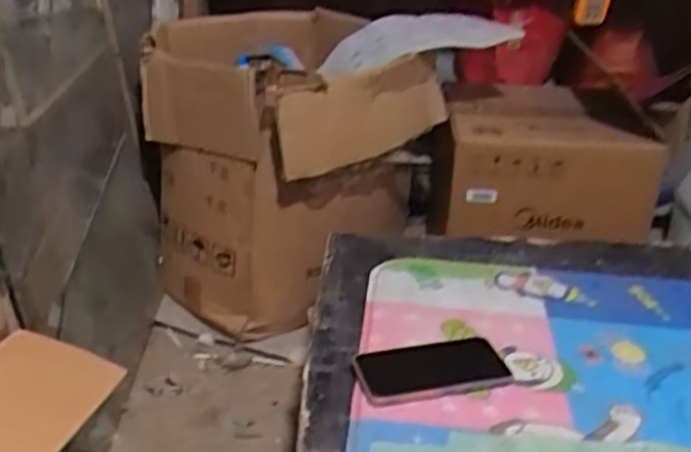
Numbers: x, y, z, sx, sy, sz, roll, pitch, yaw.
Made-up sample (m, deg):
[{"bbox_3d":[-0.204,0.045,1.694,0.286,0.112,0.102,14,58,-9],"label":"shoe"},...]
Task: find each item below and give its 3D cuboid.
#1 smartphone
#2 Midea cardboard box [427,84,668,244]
[{"bbox_3d":[0.089,0.147,0.788,0.150,0.010,0.081,-7,28,-14],"label":"smartphone"},{"bbox_3d":[0.358,-0.131,1.446,0.366,0.186,0.336,3,31,4],"label":"Midea cardboard box"}]

